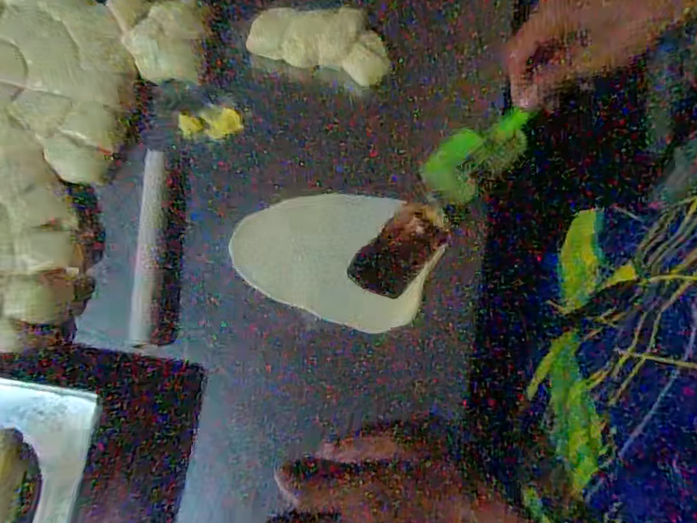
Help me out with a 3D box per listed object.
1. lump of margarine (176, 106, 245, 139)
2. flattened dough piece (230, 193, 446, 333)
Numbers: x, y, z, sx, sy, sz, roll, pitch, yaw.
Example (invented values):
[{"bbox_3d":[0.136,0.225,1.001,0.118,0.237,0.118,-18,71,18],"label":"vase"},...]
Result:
[{"bbox_3d":[-0.129,-0.131,0.495,0.055,0.009,0.031,-9,71,-3],"label":"lump of margarine"},{"bbox_3d":[-0.013,-0.005,0.461,0.169,0.008,0.116,7,71,3],"label":"flattened dough piece"}]

